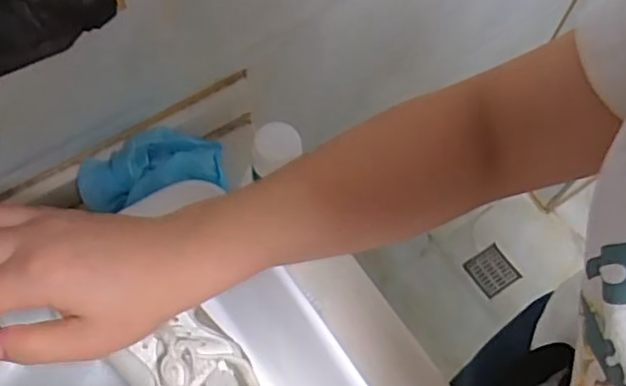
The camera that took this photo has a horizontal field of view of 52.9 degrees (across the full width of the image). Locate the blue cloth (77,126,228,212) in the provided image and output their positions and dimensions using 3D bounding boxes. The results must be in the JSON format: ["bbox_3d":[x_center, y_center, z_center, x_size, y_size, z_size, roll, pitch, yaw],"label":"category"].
[{"bbox_3d":[-0.165,-0.030,0.637,0.147,0.039,0.087,-12,66,-8],"label":"blue cloth"}]

